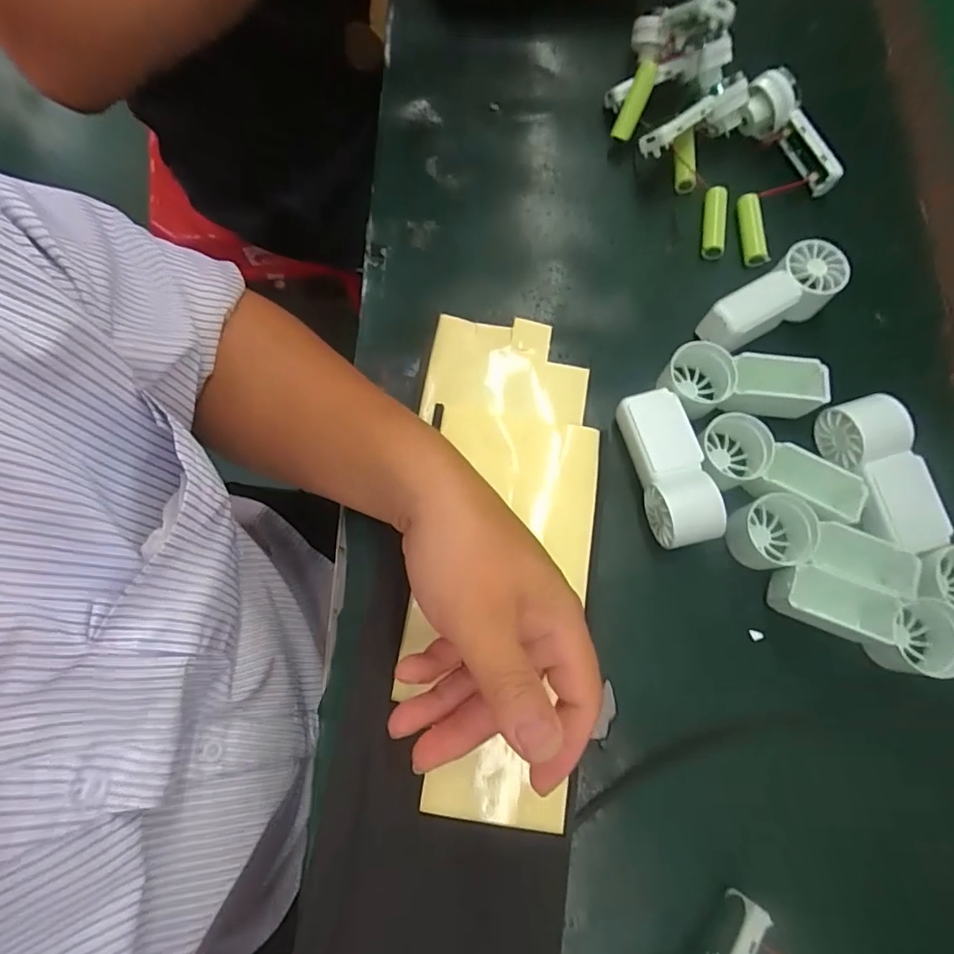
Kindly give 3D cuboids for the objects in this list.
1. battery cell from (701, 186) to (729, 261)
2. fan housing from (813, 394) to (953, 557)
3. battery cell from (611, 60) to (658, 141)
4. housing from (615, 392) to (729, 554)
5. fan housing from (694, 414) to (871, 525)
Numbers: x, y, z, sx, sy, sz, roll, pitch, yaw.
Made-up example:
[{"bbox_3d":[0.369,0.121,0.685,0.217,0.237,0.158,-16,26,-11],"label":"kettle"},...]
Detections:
[{"bbox_3d":[0.167,-0.178,0.378,0.017,0.013,0.051,8,74,2],"label":"battery cell"},{"bbox_3d":[0.236,0.001,0.319,0.040,0.035,0.090,-15,75,-5],"label":"fan housing"},{"bbox_3d":[0.113,-0.268,0.385,0.014,0.016,0.051,26,108,7],"label":"battery cell"},{"bbox_3d":[0.113,-0.005,0.322,0.038,0.029,0.093,-12,75,-4],"label":"housing"},{"bbox_3d":[0.180,-0.001,0.317,0.097,0.032,0.044,26,76,7],"label":"fan housing"}]

